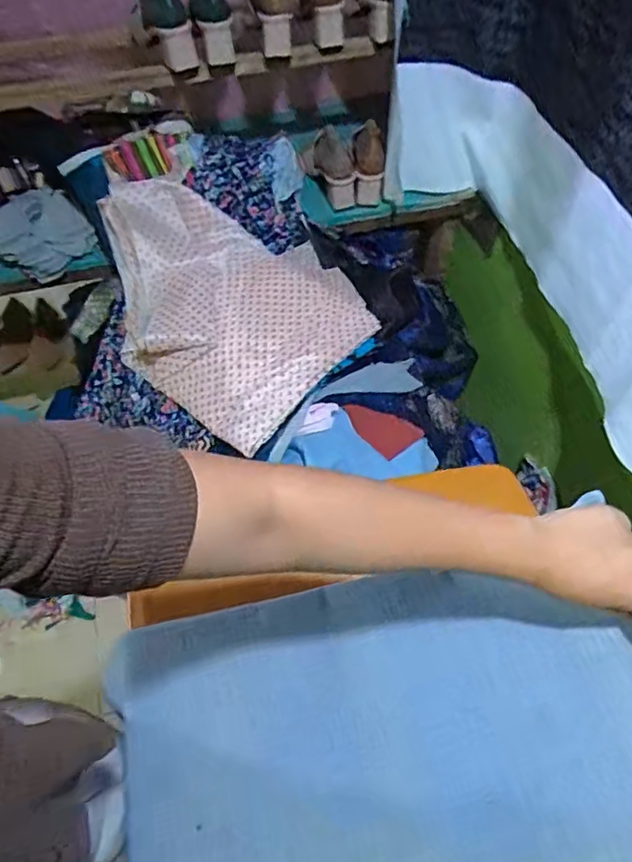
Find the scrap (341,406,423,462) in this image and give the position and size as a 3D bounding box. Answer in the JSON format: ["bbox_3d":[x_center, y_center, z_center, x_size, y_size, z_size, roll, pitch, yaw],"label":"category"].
[{"bbox_3d":[0.101,0.000,0.872,0.128,0.010,0.062,25,77,-9],"label":"scrap"}]

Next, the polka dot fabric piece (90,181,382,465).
[{"bbox_3d":[-0.147,-0.234,0.941,0.361,0.166,0.484,-35,63,-19],"label":"polka dot fabric piece"}]

